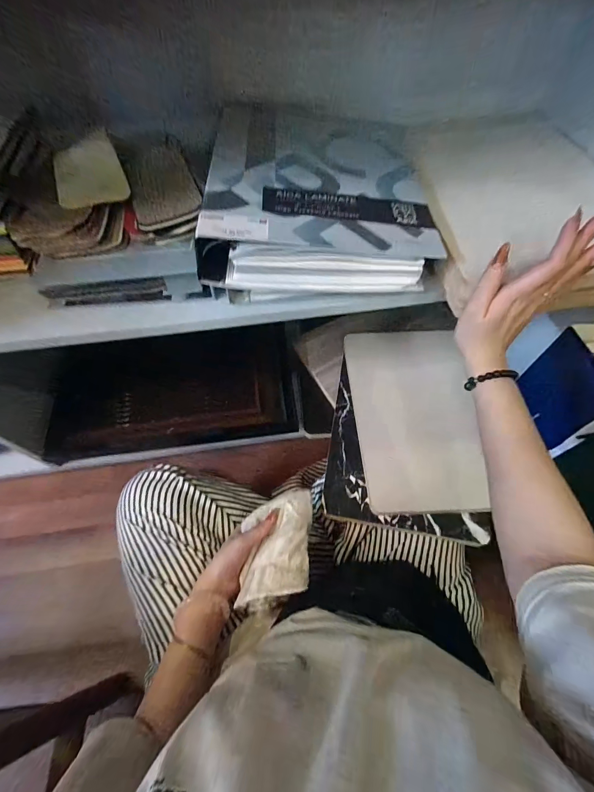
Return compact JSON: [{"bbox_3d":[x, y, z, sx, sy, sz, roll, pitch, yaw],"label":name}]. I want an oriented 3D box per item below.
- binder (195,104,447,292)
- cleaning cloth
[{"bbox_3d":[0.023,-0.256,0.423,0.259,0.085,0.319,-3,59,0],"label":"binder"},{"bbox_3d":[-0.026,0.196,0.445,0.097,0.033,0.132,-4,59,-1],"label":"cleaning cloth"}]

